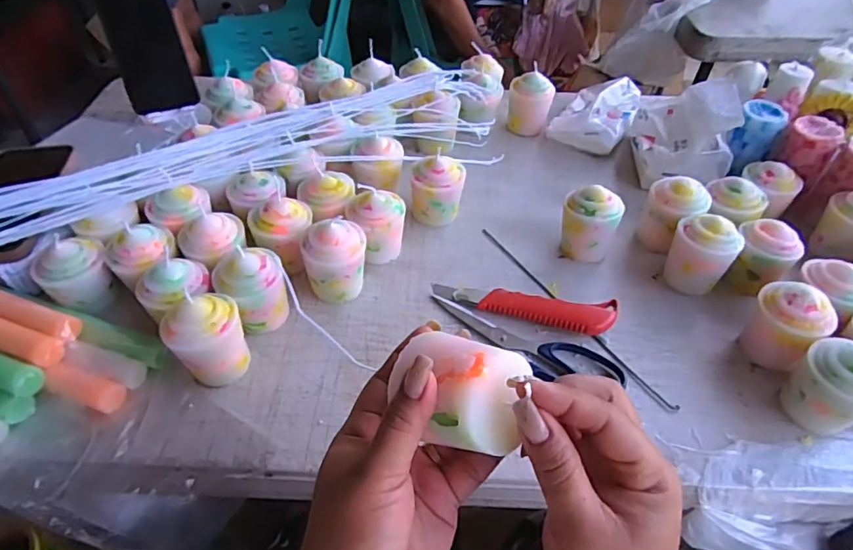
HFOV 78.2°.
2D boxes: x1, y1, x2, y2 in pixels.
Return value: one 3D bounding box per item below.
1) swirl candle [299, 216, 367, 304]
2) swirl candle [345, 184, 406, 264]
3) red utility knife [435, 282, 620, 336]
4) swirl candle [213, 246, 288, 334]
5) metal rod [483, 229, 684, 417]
[{"bbox_3d":[-0.082,-0.014,0.479,0.057,0.075,0.046,-12,49,-12],"label":"swirl candle"},{"bbox_3d":[-0.047,-0.046,0.518,0.056,0.070,0.046,-11,49,-11],"label":"swirl candle"},{"bbox_3d":[0.089,0.027,0.487,0.166,0.021,0.036,11,48,8],"label":"red utility knife"},{"bbox_3d":[-0.150,0.010,0.453,0.053,0.074,0.052,1,48,-1],"label":"swirl candle"},{"bbox_3d":[0.132,0.031,0.499,0.010,0.005,0.256,-25,53,-22],"label":"metal rod"}]

